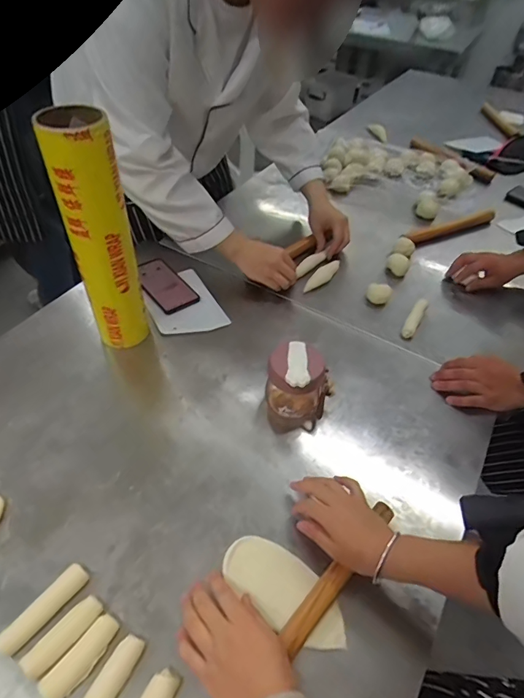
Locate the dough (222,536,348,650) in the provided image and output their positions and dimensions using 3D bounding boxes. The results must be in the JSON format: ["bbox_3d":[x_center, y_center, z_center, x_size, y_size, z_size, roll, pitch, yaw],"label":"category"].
[{"bbox_3d":[0.029,0.283,0.506,0.157,0.012,0.073,38,53,24],"label":"dough"}]

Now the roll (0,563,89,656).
[{"bbox_3d":[-0.242,0.288,0.477,0.024,0.017,0.100,33,54,23],"label":"roll"}]

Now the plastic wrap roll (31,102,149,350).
[{"bbox_3d":[-0.238,-0.155,0.645,0.083,0.361,0.096,-14,50,-16],"label":"plastic wrap roll"}]

